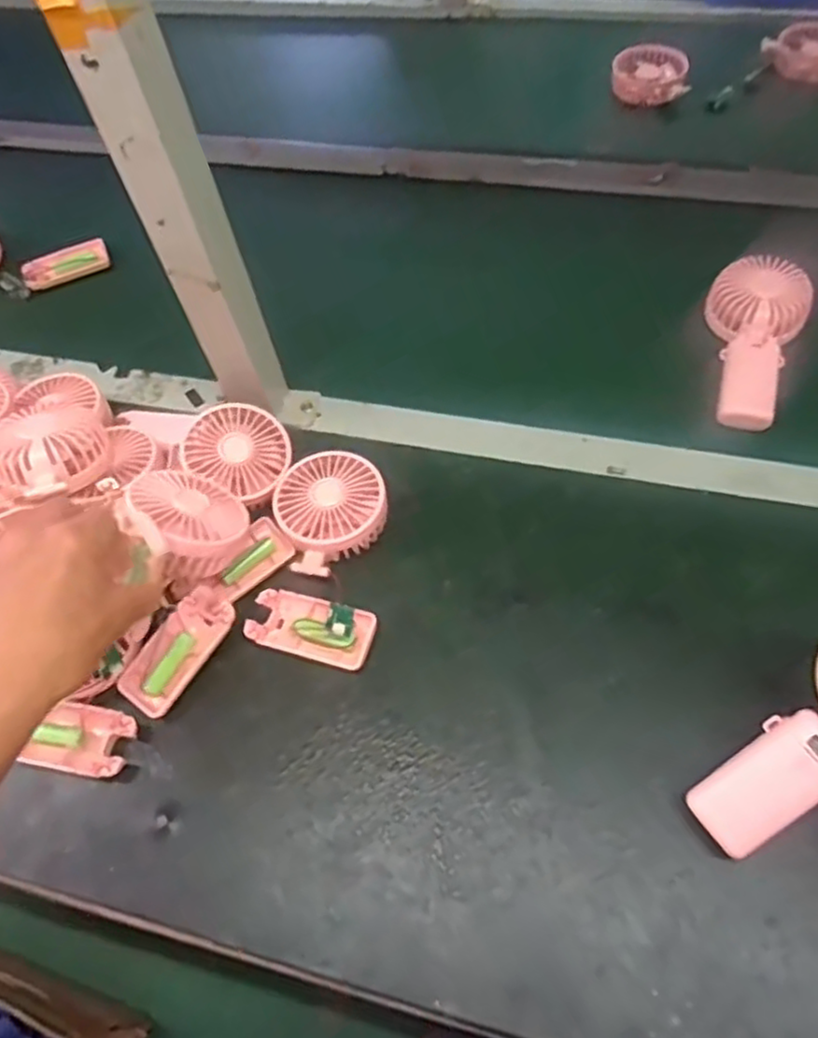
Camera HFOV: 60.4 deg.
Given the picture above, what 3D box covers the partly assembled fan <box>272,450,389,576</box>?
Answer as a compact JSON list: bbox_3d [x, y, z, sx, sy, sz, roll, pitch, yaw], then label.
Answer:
[{"bbox_3d":[-0.060,-0.007,0.559,0.085,0.036,0.091,-2,59,4],"label":"partly assembled fan"}]

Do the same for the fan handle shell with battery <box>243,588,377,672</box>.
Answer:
[{"bbox_3d":[-0.073,0.076,0.518,0.093,0.028,0.047,13,58,13],"label":"fan handle shell with battery"}]

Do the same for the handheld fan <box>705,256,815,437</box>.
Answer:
[{"bbox_3d":[0.312,-0.159,0.635,0.083,0.037,0.174,11,73,12],"label":"handheld fan"}]

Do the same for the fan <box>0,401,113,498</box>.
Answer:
[{"bbox_3d":[-0.282,-0.051,0.552,0.082,0.043,0.094,-18,57,-7],"label":"fan"}]

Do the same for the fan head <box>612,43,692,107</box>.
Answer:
[{"bbox_3d":[0.295,-0.545,0.870,0.096,0.038,0.083,21,77,20],"label":"fan head"}]

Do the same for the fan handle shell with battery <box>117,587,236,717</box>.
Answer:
[{"bbox_3d":[-0.169,0.094,0.514,0.041,0.015,0.093,29,63,22],"label":"fan handle shell with battery"}]

